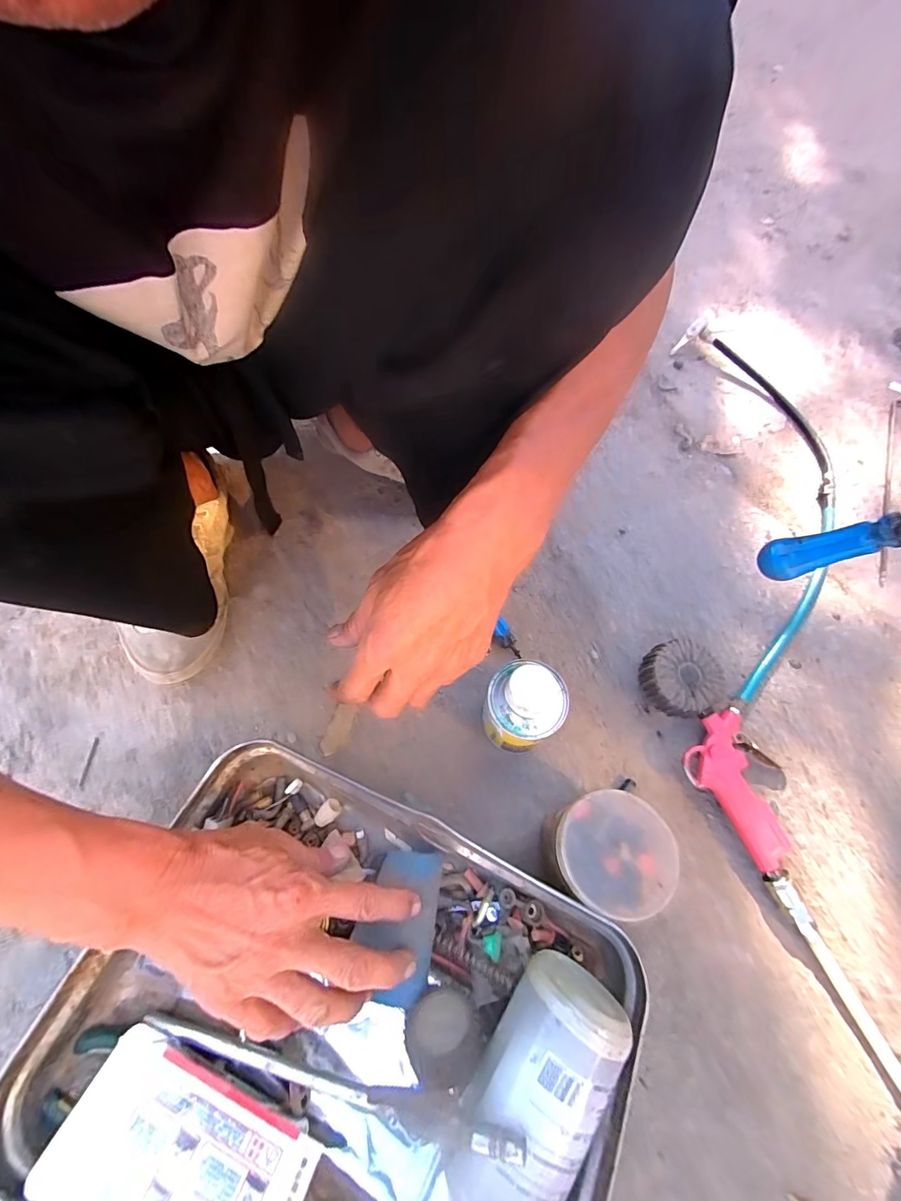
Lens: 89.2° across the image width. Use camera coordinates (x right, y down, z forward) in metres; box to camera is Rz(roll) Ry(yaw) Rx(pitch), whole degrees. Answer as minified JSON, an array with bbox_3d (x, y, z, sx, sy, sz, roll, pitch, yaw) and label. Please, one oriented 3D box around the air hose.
[{"bbox_3d":[0.387,-0.142,0.553,0.173,0.031,0.541,5,64,1],"label":"air hose"}]

